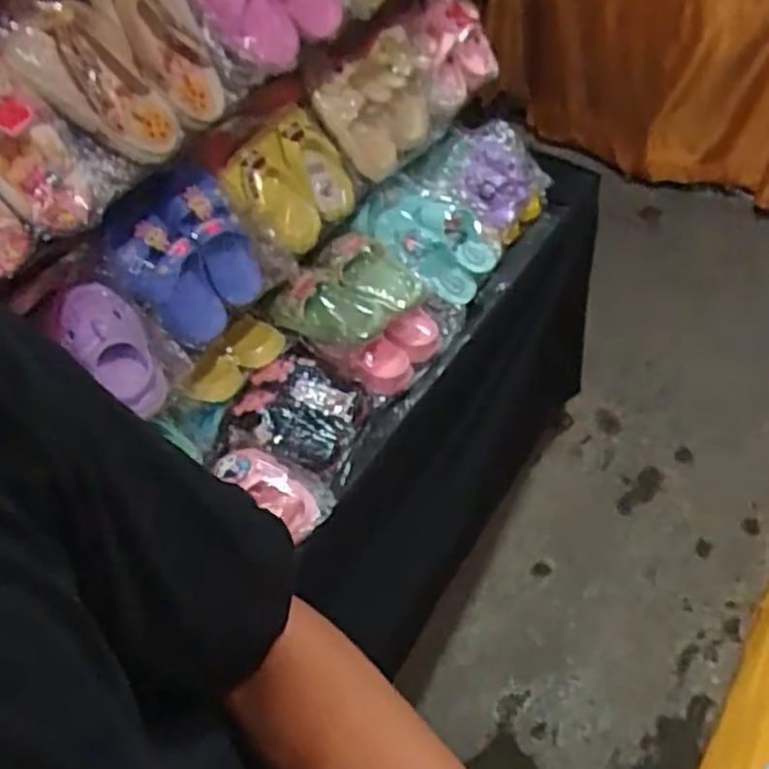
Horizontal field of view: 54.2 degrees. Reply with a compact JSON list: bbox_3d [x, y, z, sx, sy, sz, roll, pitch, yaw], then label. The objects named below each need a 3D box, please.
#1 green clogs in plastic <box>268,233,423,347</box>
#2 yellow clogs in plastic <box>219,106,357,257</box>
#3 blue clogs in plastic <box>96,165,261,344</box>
[{"bbox_3d":[-0.041,-0.125,1.029,0.134,0.067,0.187,34,60,30],"label":"green clogs in plastic"},{"bbox_3d":[-0.115,-0.257,0.986,0.069,0.159,0.208,0,41,45],"label":"yellow clogs in plastic"},{"bbox_3d":[-0.227,-0.145,0.879,0.068,0.185,0.165,12,48,44],"label":"blue clogs in plastic"}]

